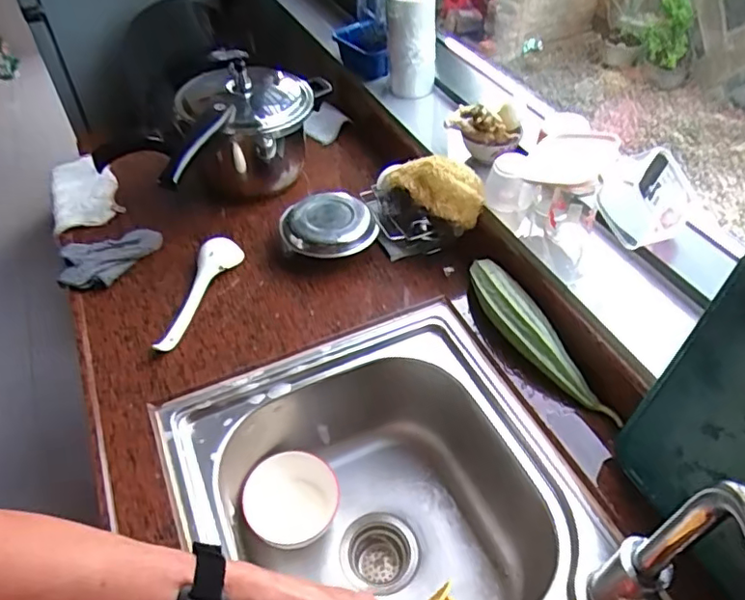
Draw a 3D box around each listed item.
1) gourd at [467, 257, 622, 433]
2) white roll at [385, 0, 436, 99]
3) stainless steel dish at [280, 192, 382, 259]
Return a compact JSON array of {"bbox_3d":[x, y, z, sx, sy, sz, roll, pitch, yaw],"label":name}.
[{"bbox_3d":[0.214,0.049,0.762,0.054,0.058,0.283,-19,49,-15],"label":"gourd"},{"bbox_3d":[0.071,-0.480,1.058,0.083,0.171,0.086,-5,47,-3],"label":"white roll"},{"bbox_3d":[-0.070,-0.111,0.903,0.144,0.061,0.146,-9,47,-6],"label":"stainless steel dish"}]

